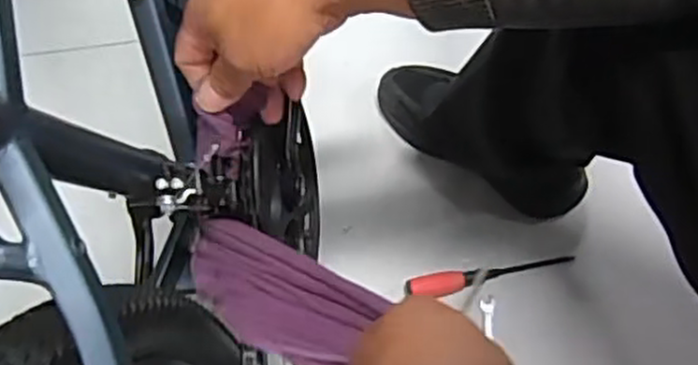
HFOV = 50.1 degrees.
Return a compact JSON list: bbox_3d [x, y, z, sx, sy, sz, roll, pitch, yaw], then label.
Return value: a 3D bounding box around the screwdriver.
[{"bbox_3d":[0.163,0.107,0.858,0.199,0.020,0.026,-8,65,-3],"label":"screwdriver"}]

